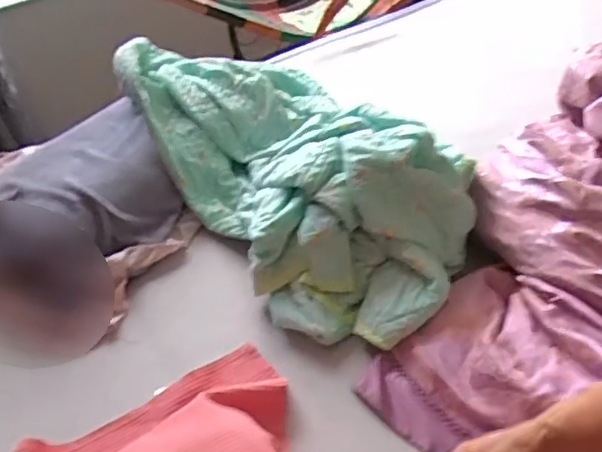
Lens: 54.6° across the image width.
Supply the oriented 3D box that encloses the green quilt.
[{"bbox_3d":[-0.027,-0.125,0.975,0.335,0.163,0.754,-26,45,-19],"label":"green quilt"}]

